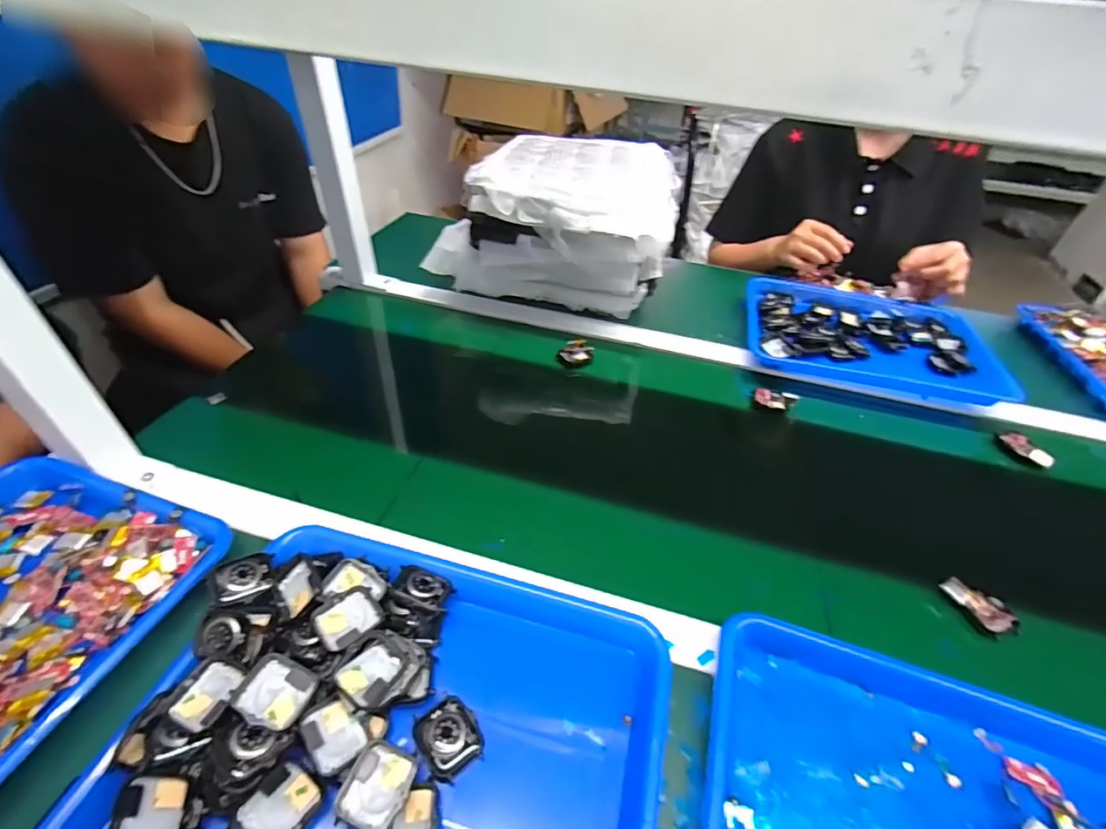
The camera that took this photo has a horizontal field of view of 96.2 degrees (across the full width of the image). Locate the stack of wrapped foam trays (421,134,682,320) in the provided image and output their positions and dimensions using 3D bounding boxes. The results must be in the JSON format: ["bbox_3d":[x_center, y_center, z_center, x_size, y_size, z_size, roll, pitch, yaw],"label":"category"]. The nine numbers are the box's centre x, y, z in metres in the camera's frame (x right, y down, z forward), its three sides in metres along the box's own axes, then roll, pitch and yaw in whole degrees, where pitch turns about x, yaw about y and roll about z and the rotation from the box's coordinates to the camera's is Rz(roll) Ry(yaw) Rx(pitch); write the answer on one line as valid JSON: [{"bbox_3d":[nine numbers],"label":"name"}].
[{"bbox_3d":[0.001,-0.299,0.784,0.344,0.194,0.260,9,43,5],"label":"stack of wrapped foam trays"}]

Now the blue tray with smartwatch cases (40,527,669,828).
[{"bbox_3d":[-0.099,0.213,0.325,0.335,0.046,0.253,11,43,7],"label":"blue tray with smartwatch cases"}]

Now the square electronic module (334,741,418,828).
[{"bbox_3d":[-0.108,0.228,0.305,0.039,0.009,0.042,14,44,10],"label":"square electronic module"}]

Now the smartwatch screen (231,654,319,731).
[{"bbox_3d":[-0.183,0.183,0.328,0.043,0.005,0.040,34,42,1],"label":"smartwatch screen"}]

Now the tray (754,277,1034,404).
[{"bbox_3d":[0.463,-0.124,0.756,0.333,0.036,0.256,14,44,10],"label":"tray"}]

